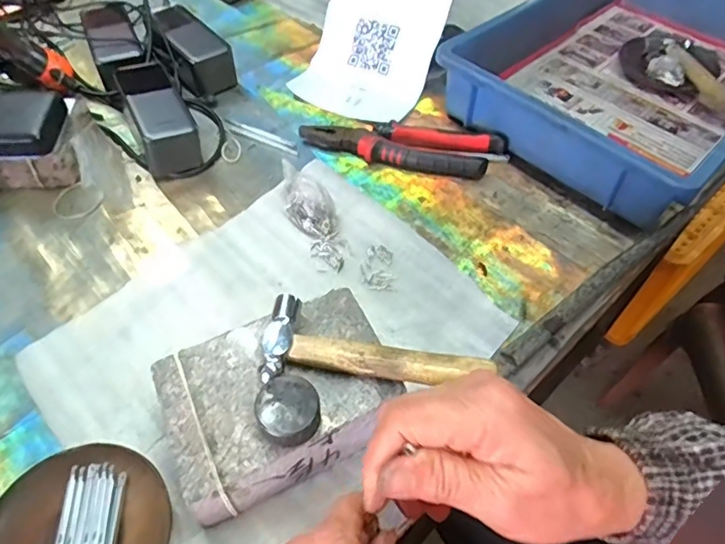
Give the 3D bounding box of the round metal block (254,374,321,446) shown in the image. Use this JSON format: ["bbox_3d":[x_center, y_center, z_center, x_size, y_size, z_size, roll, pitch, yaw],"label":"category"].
[{"bbox_3d":[-0.045,0.084,0.329,0.037,0.018,0.038,1,52,-2],"label":"round metal block"}]

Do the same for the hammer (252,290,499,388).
[{"bbox_3d":[0.007,0.051,0.363,0.148,0.019,0.056,5,52,1],"label":"hammer"}]

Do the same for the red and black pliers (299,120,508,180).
[{"bbox_3d":[0.042,-0.139,0.585,0.214,0.020,0.061,9,53,5],"label":"red and black pliers"}]

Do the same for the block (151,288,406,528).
[{"bbox_3d":[-0.055,0.091,0.376,0.147,0.059,0.108,-20,56,-16],"label":"block"}]

